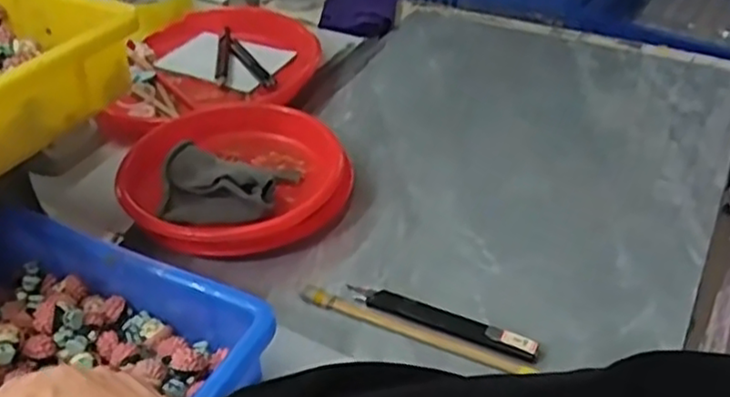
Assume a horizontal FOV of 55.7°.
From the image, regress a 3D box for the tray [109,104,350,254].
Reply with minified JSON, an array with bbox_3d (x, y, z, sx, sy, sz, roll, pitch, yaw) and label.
[{"bbox_3d":[-0.104,-0.022,0.571,0.174,0.049,0.174,-1,38,1],"label":"tray"}]

